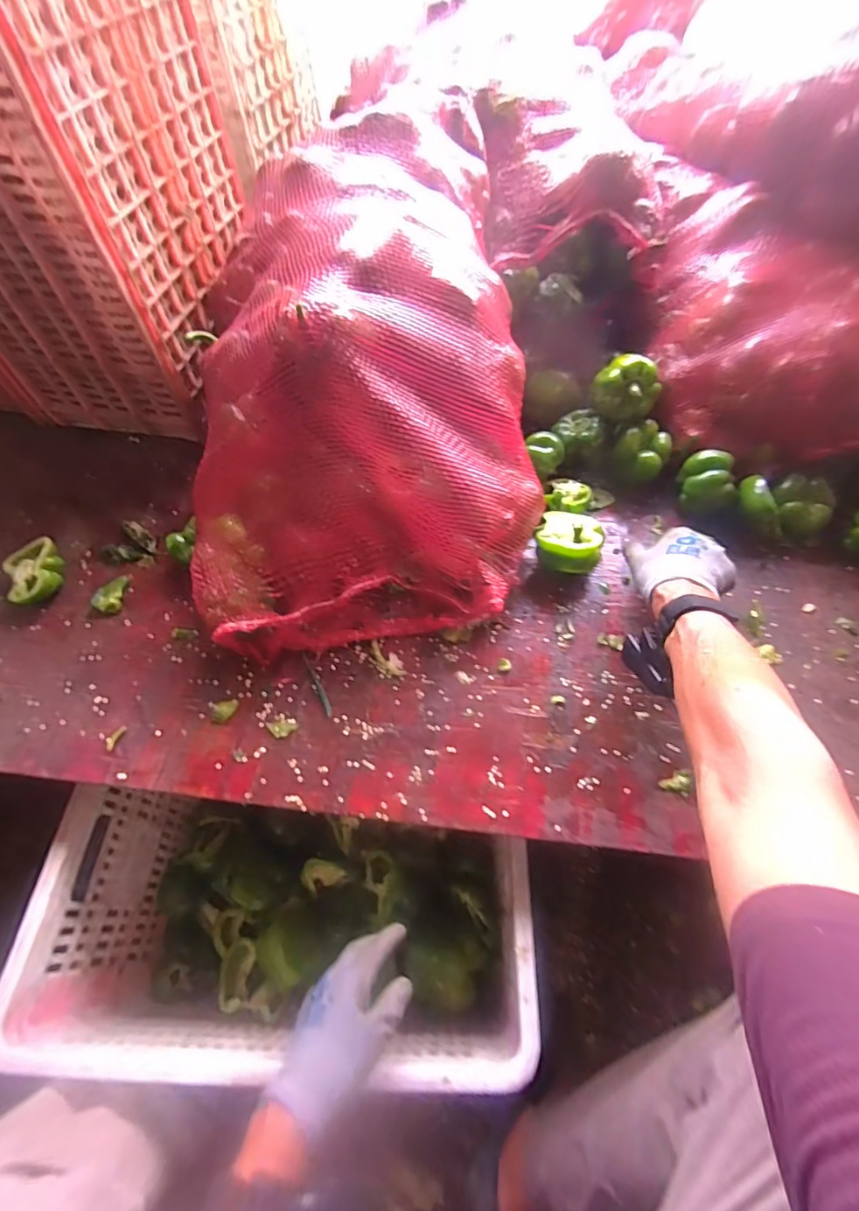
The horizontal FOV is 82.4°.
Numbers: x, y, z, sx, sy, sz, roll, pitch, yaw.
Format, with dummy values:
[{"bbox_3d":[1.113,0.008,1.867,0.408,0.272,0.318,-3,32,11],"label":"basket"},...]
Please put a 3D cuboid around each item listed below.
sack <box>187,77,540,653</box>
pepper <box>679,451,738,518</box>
[{"bbox_3d":[-0.083,-0.286,0.588,0.377,0.274,0.625,-5,59,-1],"label":"sack"},{"bbox_3d":[0.351,-0.154,0.620,0.053,0.055,0.071,0,59,2],"label":"pepper"}]

